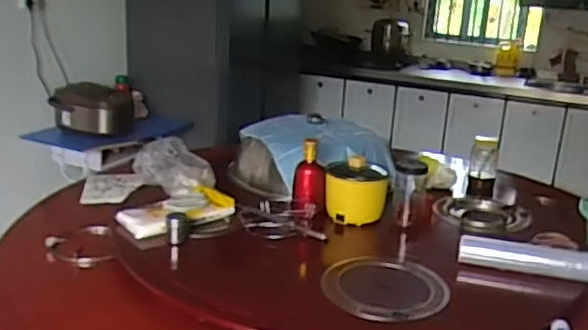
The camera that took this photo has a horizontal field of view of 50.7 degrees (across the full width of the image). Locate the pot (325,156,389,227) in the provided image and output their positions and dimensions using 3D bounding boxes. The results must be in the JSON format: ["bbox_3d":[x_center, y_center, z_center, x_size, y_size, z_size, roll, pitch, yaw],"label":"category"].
[{"bbox_3d":[0.165,0.051,1.632,0.158,0.160,0.146,0,22,0],"label":"pot"}]

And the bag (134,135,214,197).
[{"bbox_3d":[-0.326,-0.002,1.694,0.212,0.123,0.162,-2,19,-8],"label":"bag"}]

